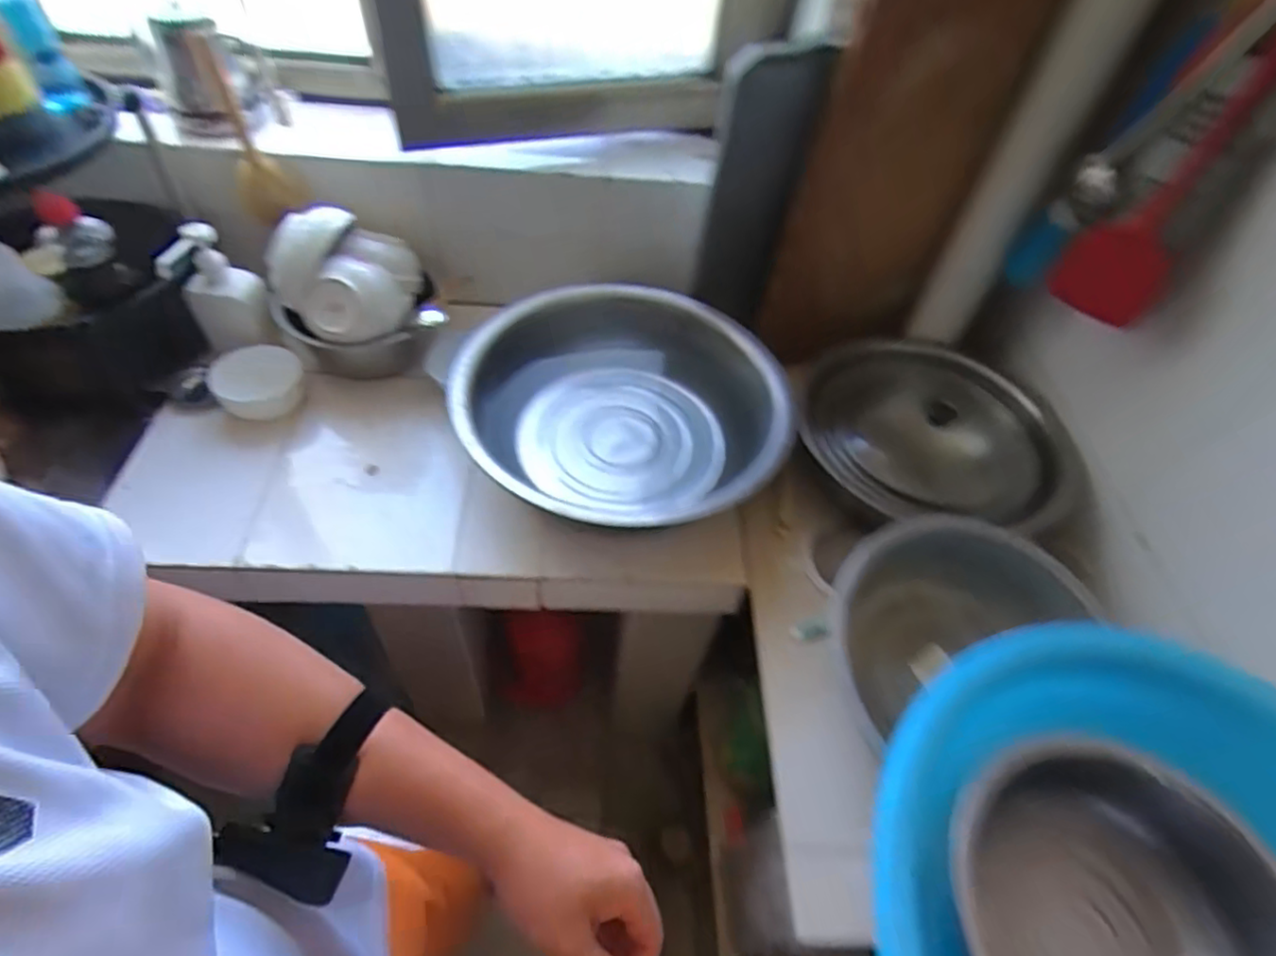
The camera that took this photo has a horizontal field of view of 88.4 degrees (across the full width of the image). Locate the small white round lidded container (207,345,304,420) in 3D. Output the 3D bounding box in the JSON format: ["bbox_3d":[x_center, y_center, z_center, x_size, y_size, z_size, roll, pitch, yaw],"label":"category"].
[{"bbox_3d":[-0.491,-0.122,0.854,0.108,0.064,0.082,-23,57,-22],"label":"small white round lidded container"}]

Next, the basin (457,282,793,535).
[{"bbox_3d":[-0.022,-0.087,0.838,0.388,0.126,0.391,3,51,-4],"label":"basin"}]

